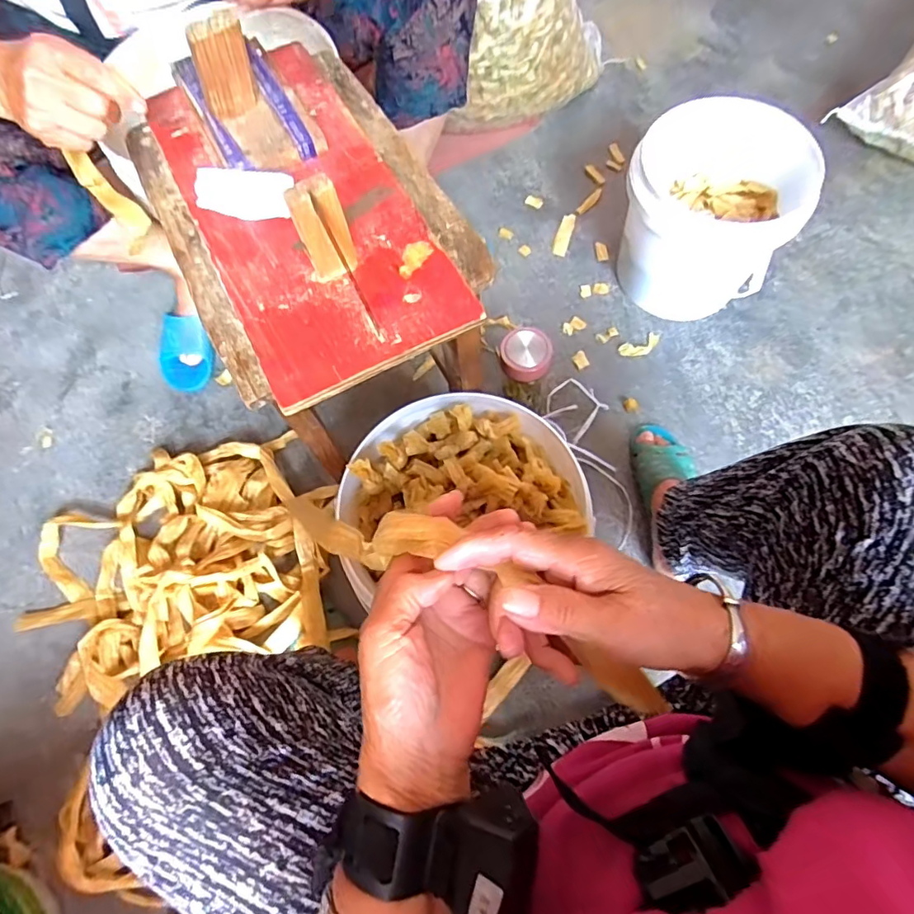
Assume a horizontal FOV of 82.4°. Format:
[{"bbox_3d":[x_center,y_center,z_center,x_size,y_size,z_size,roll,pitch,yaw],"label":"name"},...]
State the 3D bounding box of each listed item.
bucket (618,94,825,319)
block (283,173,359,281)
[{"bbox_3d":[0.392,-0.388,0.830,0.250,0.238,0.238,-1,69,2],"label":"bucket"},{"bbox_3d":[-0.096,-0.163,0.381,0.034,0.076,0.019,-26,70,-7],"label":"block"}]

